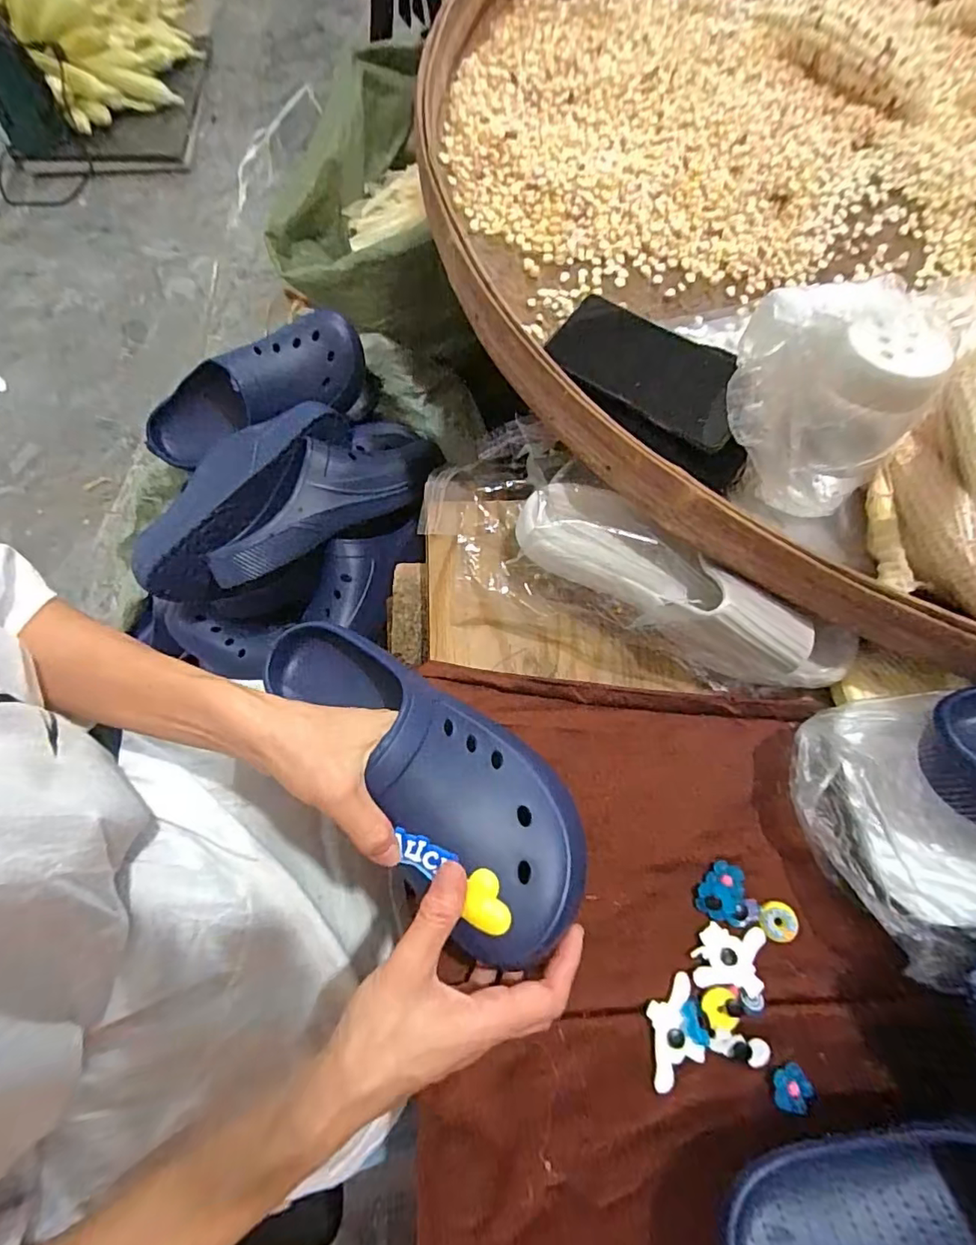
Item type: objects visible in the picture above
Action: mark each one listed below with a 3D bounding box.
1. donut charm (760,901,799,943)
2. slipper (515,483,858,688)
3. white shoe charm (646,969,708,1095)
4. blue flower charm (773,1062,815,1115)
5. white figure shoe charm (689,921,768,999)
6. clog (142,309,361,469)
[{"bbox_3d":[0.197,0.201,0.365,0.024,0.005,0.023,0,70,-1],"label":"donut charm"},{"bbox_3d":[0.140,-0.024,0.401,0.259,0.081,0.077,31,72,10],"label":"slipper"},{"bbox_3d":[0.117,0.257,0.340,0.031,0.007,0.060,-2,70,-2],"label":"white shoe charm"},{"bbox_3d":[0.187,0.287,0.332,0.025,0.005,0.021,-19,71,-8],"label":"blue flower charm"},{"bbox_3d":[0.158,0.218,0.352,0.045,0.004,0.038,12,70,3],"label":"white figure shoe charm"},{"bbox_3d":[-0.285,-0.280,0.668,0.287,0.084,0.104,-27,72,-10],"label":"clog"}]

